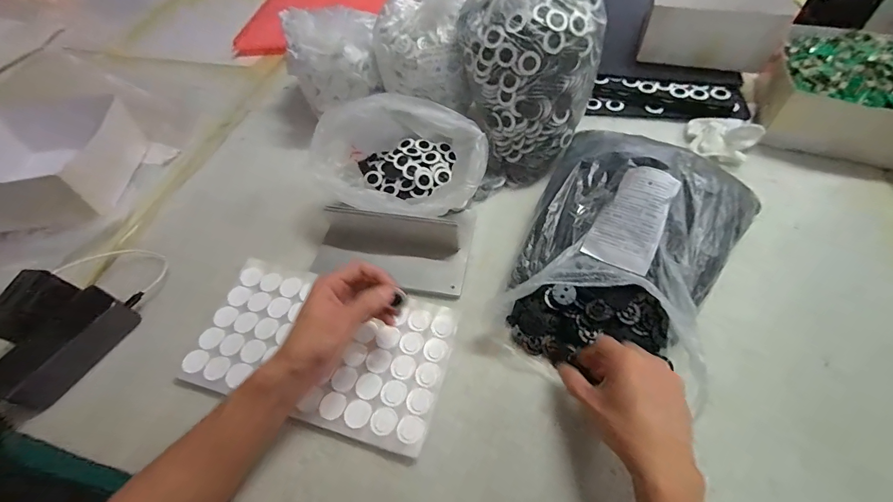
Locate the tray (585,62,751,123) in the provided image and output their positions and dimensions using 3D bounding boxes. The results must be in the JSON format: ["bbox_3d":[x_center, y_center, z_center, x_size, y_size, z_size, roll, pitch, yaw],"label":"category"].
[{"bbox_3d":[0.382,-0.269,0.682,0.257,0.042,0.099,5,55,8],"label":"tray"}]

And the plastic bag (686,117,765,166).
[{"bbox_3d":[0.432,-0.186,0.612,0.083,0.052,0.092,8,55,10],"label":"plastic bag"}]

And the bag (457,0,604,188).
[{"bbox_3d":[0.108,-0.251,0.553,0.179,0.231,0.161,36,64,26],"label":"bag"}]

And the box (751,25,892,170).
[{"bbox_3d":[0.626,-0.249,0.614,0.224,0.099,0.243,20,58,18],"label":"box"}]

